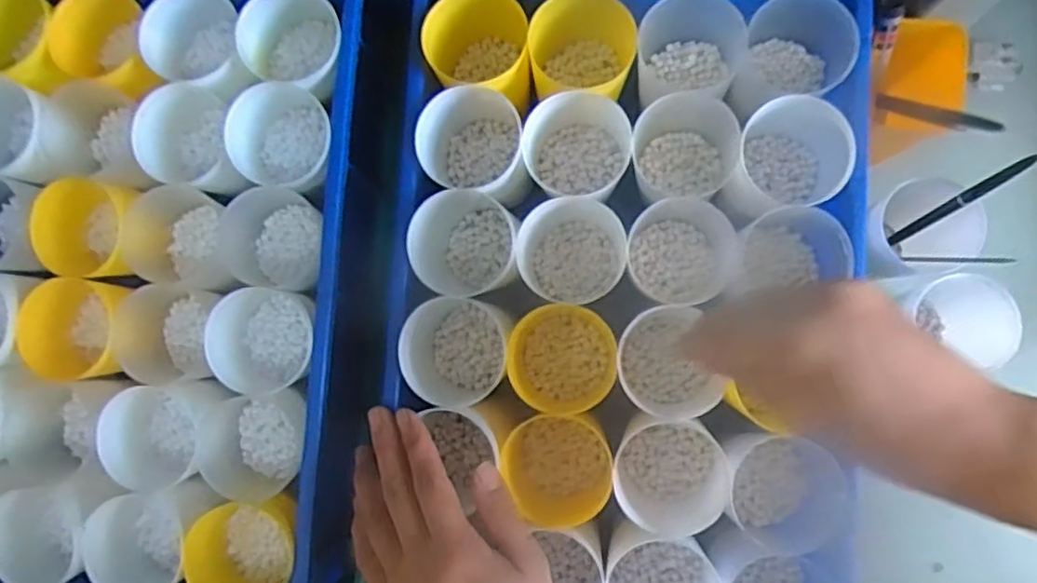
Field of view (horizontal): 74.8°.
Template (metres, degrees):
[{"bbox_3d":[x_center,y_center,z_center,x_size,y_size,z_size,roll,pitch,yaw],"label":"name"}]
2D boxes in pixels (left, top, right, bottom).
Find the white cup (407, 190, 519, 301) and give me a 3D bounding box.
[{"bbox_3d":[-0.030,-0.028,0.427,0.063,0.055,0.058,-1,84,5],"label":"white cup"}]

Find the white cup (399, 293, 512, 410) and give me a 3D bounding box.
[{"bbox_3d":[-0.036,0.037,0.422,0.061,0.058,0.062,-1,84,5],"label":"white cup"}]

